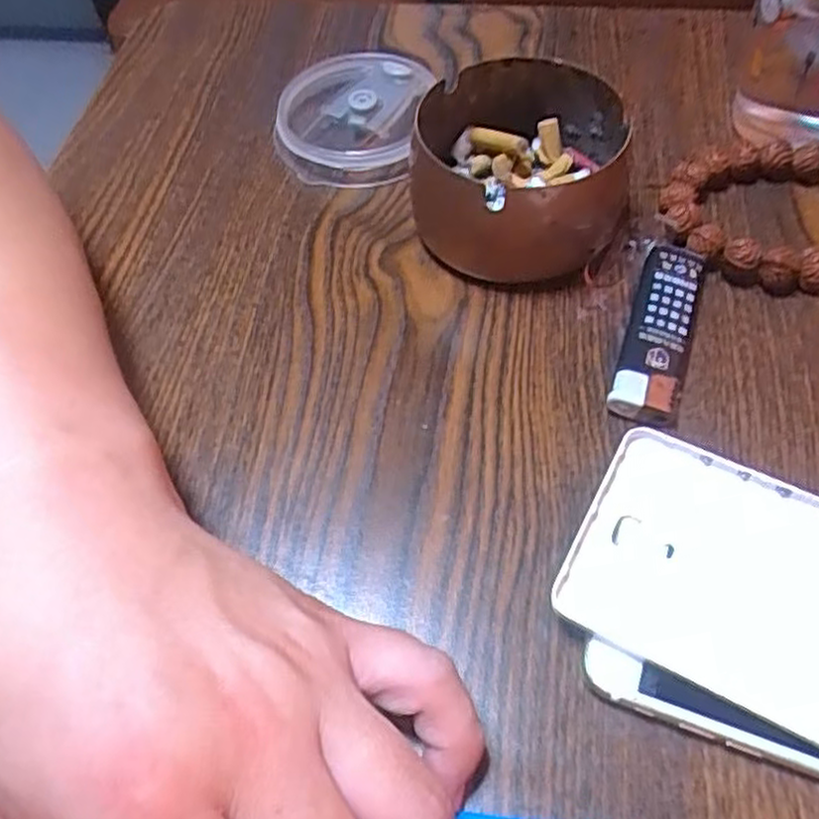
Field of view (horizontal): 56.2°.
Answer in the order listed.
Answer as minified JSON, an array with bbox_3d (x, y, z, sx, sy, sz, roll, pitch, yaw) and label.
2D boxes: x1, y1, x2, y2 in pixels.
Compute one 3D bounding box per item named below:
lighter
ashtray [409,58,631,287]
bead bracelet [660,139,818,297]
[{"bbox_3d":[0.094,-0.030,0.288,0.022,0.012,0.081,16,58,14],"label":"lighter"},{"bbox_3d":[0.046,-0.095,0.315,0.088,0.046,0.086,-2,56,2],"label":"ashtray"},{"bbox_3d":[0.152,-0.083,0.319,0.087,0.015,0.079,24,61,18],"label":"bead bracelet"}]

